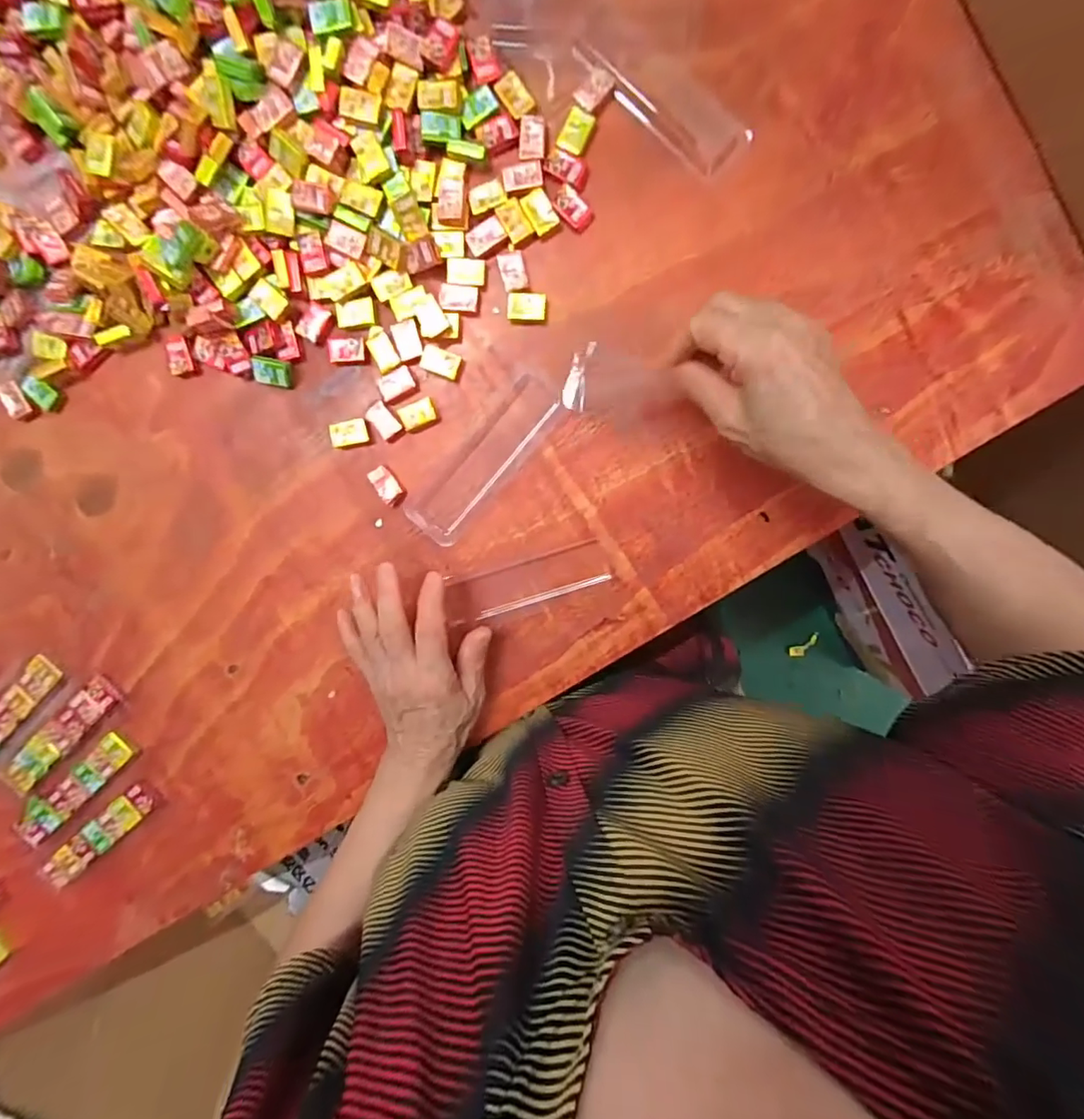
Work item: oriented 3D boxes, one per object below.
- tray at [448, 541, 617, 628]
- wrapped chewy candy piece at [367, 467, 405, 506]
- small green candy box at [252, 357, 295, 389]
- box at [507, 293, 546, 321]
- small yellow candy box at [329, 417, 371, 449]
[{"bbox_3d":[-0.013,0.017,0.385,0.122,0.012,0.035,-17,98,6],"label":"tray"},{"bbox_3d":[-0.112,-0.053,0.378,0.015,0.007,0.027,-36,94,7],"label":"wrapped chewy candy piece"},{"bbox_3d":[-0.189,-0.131,0.368,0.027,0.005,0.018,9,114,-9],"label":"small green candy box"},{"bbox_3d":[-0.010,-0.172,0.358,0.026,0.005,0.017,0,97,3],"label":"box"},{"bbox_3d":[-0.137,-0.090,0.375,0.027,0.009,0.016,-11,96,5],"label":"small yellow candy box"}]

